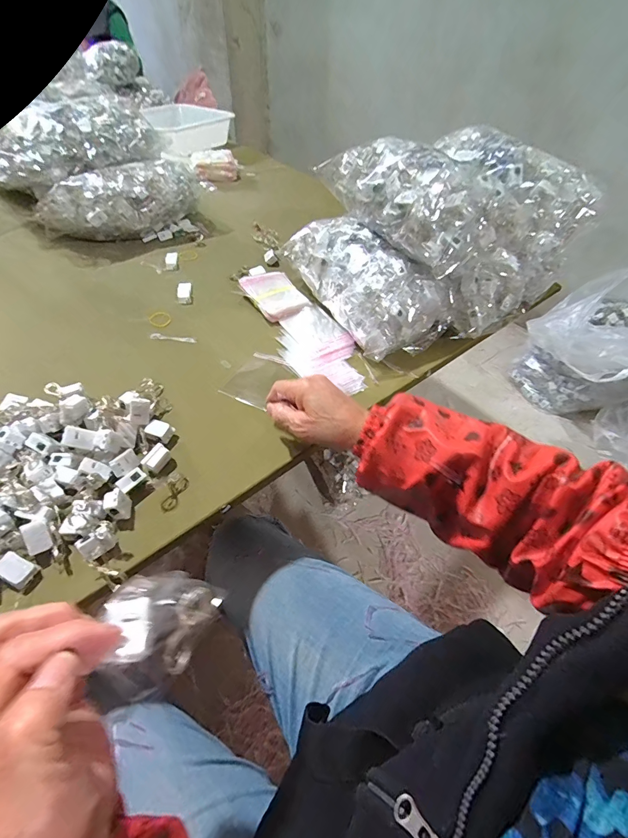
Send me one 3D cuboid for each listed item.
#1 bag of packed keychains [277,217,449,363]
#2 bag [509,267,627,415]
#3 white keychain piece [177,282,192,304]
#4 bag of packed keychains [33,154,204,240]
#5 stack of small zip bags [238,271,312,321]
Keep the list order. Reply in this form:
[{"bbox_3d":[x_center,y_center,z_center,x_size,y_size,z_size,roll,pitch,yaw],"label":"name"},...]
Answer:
[{"bbox_3d":[0.071,-0.215,0.546,0.135,0.106,0.271,-21,53,-20],"label":"bag of packed keychains"},{"bbox_3d":[0.849,-0.212,1.110,0.334,0.410,0.321,-21,53,-20],"label":"bag"},{"bbox_3d":[-0.208,-0.203,0.590,0.023,0.005,0.056,-7,50,-9],"label":"white keychain piece"},{"bbox_3d":[-0.339,-0.391,0.671,0.098,0.109,0.270,36,56,26],"label":"bag of packed keychains"},{"bbox_3d":[-0.065,-0.201,0.590,0.077,0.024,0.108,-24,54,-22],"label":"stack of small zip bags"}]

